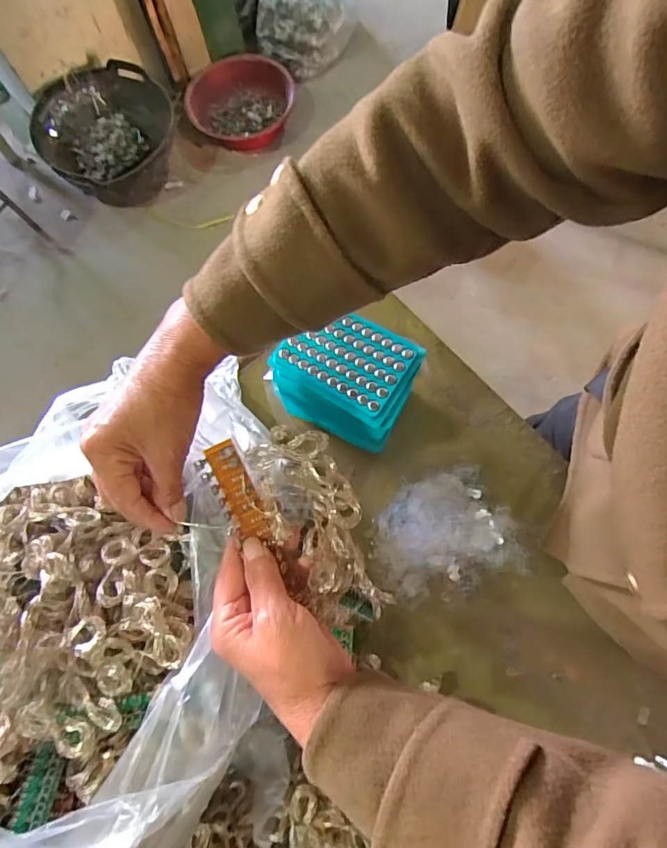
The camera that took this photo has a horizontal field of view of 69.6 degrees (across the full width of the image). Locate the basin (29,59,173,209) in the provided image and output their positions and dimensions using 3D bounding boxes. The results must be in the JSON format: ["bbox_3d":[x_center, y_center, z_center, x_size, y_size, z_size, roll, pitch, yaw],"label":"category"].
[{"bbox_3d":[-0.695,-0.892,1.521,0.395,0.261,0.392,-1,72,2],"label":"basin"}]

